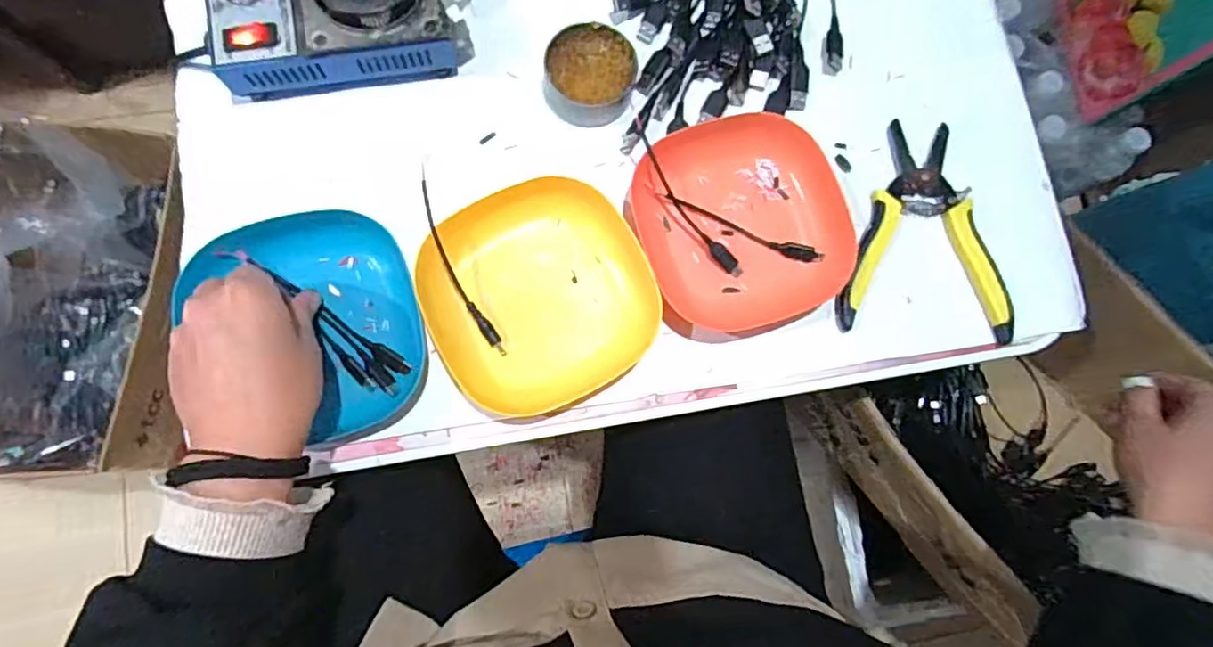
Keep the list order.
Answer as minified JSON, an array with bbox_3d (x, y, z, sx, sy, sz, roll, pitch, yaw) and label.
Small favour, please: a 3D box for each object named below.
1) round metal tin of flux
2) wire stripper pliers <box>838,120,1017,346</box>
[{"bbox_3d":[-0.011,-0.174,0.442,0.062,0.021,0.063,1,81,-4],"label":"round metal tin of flux"},{"bbox_3d":[0.225,-0.068,0.446,0.118,0.016,0.153,7,81,-3],"label":"wire stripper pliers"}]

